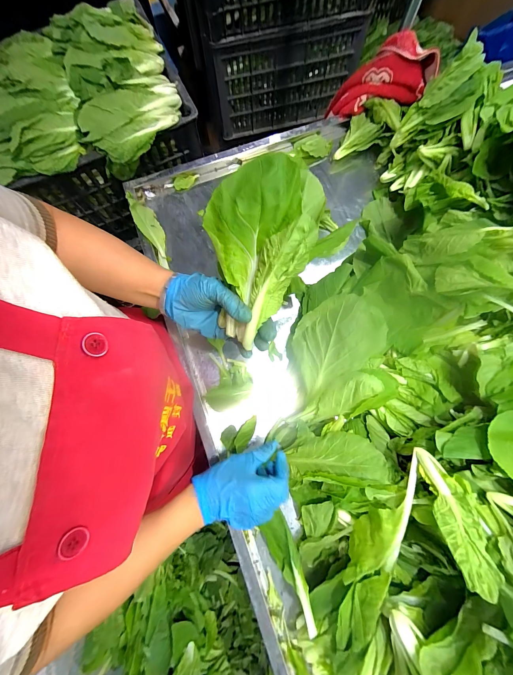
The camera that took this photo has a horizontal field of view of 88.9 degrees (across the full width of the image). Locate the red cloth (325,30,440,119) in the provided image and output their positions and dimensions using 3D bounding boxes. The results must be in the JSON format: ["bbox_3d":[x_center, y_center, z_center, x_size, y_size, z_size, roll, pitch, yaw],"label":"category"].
[{"bbox_3d":[0.222,-0.484,0.486,0.197,0.088,0.071,-1,77,28],"label":"red cloth"}]

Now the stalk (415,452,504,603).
[{"bbox_3d":[0.229,0.201,0.301,0.045,0.024,0.140,1,45,1],"label":"stalk"}]

